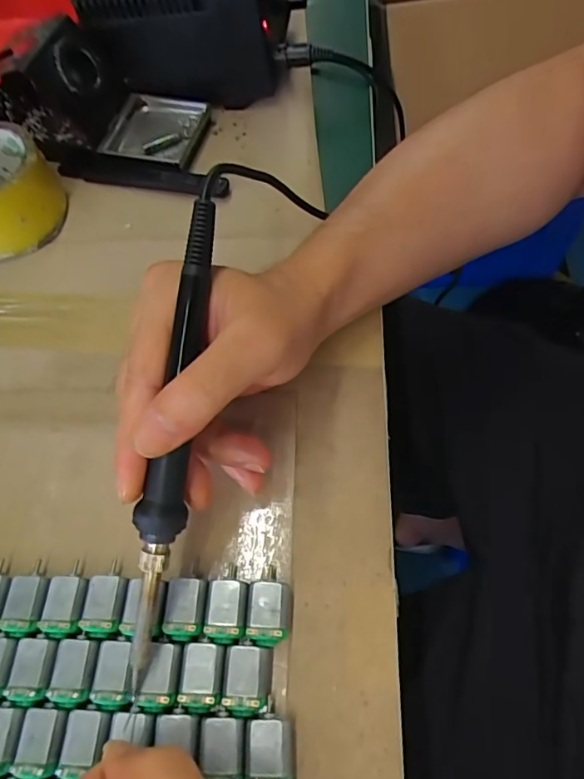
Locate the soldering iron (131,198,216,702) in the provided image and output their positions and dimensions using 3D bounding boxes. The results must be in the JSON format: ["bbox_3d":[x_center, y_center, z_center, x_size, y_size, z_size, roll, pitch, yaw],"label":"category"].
[{"bbox_3d":[-0.051,0.025,0.215,0.018,0.017,0.209,8,89,7],"label":"soldering iron"}]

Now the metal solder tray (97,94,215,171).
[{"bbox_3d":[-0.107,-0.201,0.390,0.071,0.012,0.064,12,65,9],"label":"metal solder tray"}]

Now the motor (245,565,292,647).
[{"bbox_3d":[-0.010,0.101,0.237,0.020,0.016,0.034,1,64,4],"label":"motor"}]

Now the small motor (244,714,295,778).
[{"bbox_3d":[-0.009,0.153,0.211,0.020,0.016,0.027,-4,64,1],"label":"small motor"}]

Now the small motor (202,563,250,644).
[{"bbox_3d":[-0.030,0.101,0.238,0.019,0.014,0.033,3,64,5],"label":"small motor"}]

